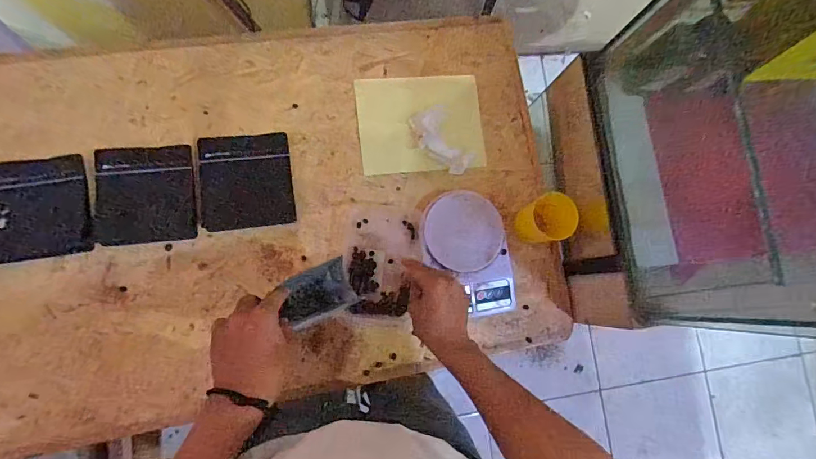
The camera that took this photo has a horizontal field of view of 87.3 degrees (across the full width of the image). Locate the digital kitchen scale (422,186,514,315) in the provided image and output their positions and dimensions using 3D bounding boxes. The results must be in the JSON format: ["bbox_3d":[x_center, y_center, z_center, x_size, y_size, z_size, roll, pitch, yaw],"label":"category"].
[{"bbox_3d":[0.092,0.041,0.674,0.133,0.046,0.197,-12,83,-9],"label":"digital kitchen scale"}]

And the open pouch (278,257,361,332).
[{"bbox_3d":[-0.129,0.086,0.570,0.092,0.022,0.067,-22,84,-26],"label":"open pouch"}]

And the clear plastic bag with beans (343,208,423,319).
[{"bbox_3d":[-0.040,0.051,0.668,0.114,0.023,0.166,6,84,-3],"label":"clear plastic bag with beans"}]

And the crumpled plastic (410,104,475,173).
[{"bbox_3d":[0.055,-0.148,0.712,0.066,0.023,0.124,-29,86,-11],"label":"crumpled plastic"}]

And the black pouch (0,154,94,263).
[{"bbox_3d":[-0.537,-0.031,0.615,0.134,0.011,0.142,-8,83,-9],"label":"black pouch"}]

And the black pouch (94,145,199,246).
[{"bbox_3d":[-0.392,-0.053,0.638,0.136,0.010,0.144,-5,82,-8],"label":"black pouch"}]

